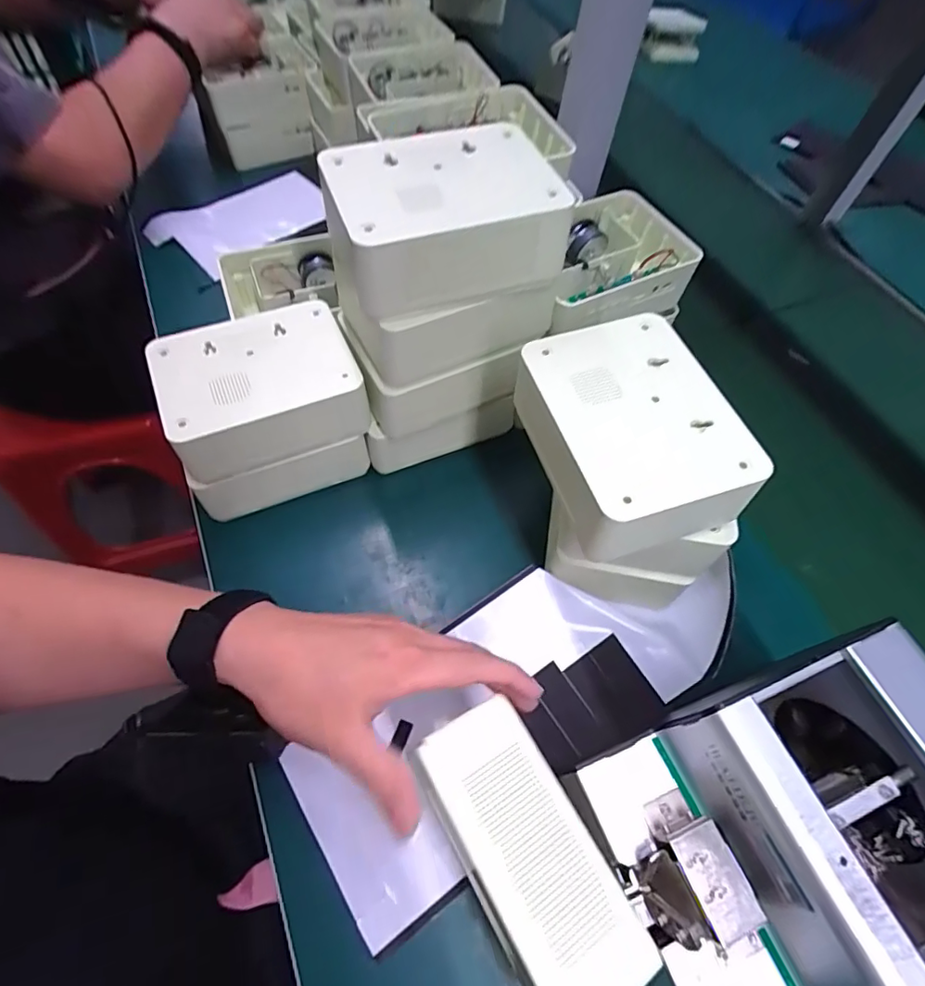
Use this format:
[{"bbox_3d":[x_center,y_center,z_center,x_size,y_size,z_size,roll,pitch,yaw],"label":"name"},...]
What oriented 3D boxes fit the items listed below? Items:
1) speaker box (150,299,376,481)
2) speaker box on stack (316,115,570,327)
[{"bbox_3d":[-0.155,-0.081,0.405,0.135,0.053,0.100,-21,63,-16],"label":"speaker box"},{"bbox_3d":[-0.015,-0.175,0.336,0.143,0.063,0.096,-14,61,-13],"label":"speaker box on stack"}]

